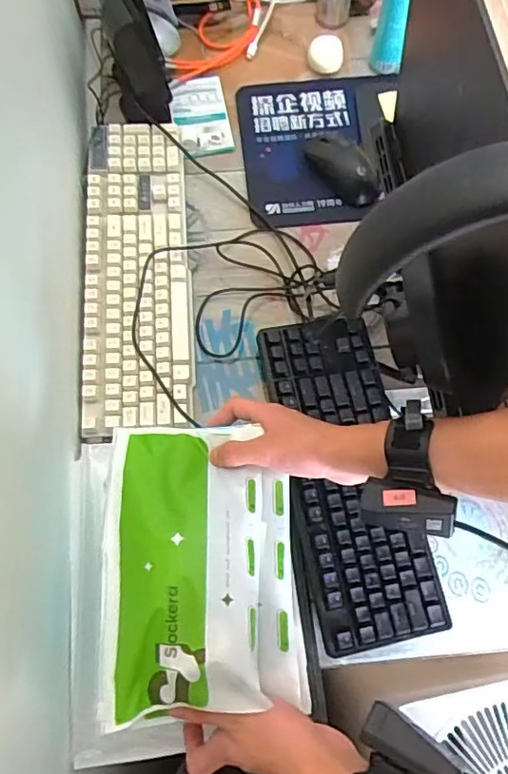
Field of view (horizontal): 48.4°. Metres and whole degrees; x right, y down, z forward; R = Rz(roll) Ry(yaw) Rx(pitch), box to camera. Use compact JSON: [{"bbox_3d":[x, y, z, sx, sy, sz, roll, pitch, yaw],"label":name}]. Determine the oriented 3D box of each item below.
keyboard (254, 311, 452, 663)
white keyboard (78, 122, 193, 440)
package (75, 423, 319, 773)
[{"bbox_3d":[0.103,0.089,0.619,0.132,0.031,0.355,-11,71,-4],"label":"keyboard"},{"bbox_3d":[-0.153,-0.156,0.727,0.128,0.032,0.436,-5,71,-2],"label":"white keyboard"},{"bbox_3d":[-0.058,0.151,0.468,0.181,0.050,0.251,-6,71,-3],"label":"package"}]

